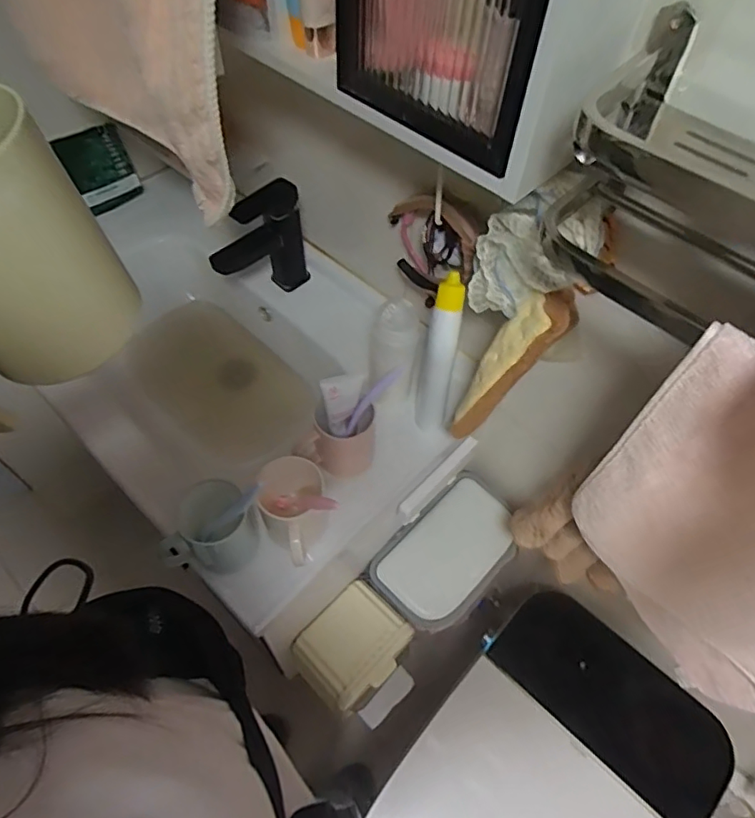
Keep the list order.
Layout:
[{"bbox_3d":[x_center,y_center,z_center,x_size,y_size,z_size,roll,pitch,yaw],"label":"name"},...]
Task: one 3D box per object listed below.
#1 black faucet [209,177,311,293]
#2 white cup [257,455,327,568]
[{"bbox_3d":[-0.180,-0.240,0.853,0.155,0.174,0.049,-37,65,-23],"label":"black faucet"},{"bbox_3d":[-0.096,0.125,0.657,0.075,0.090,0.106,-15,58,-12],"label":"white cup"}]

